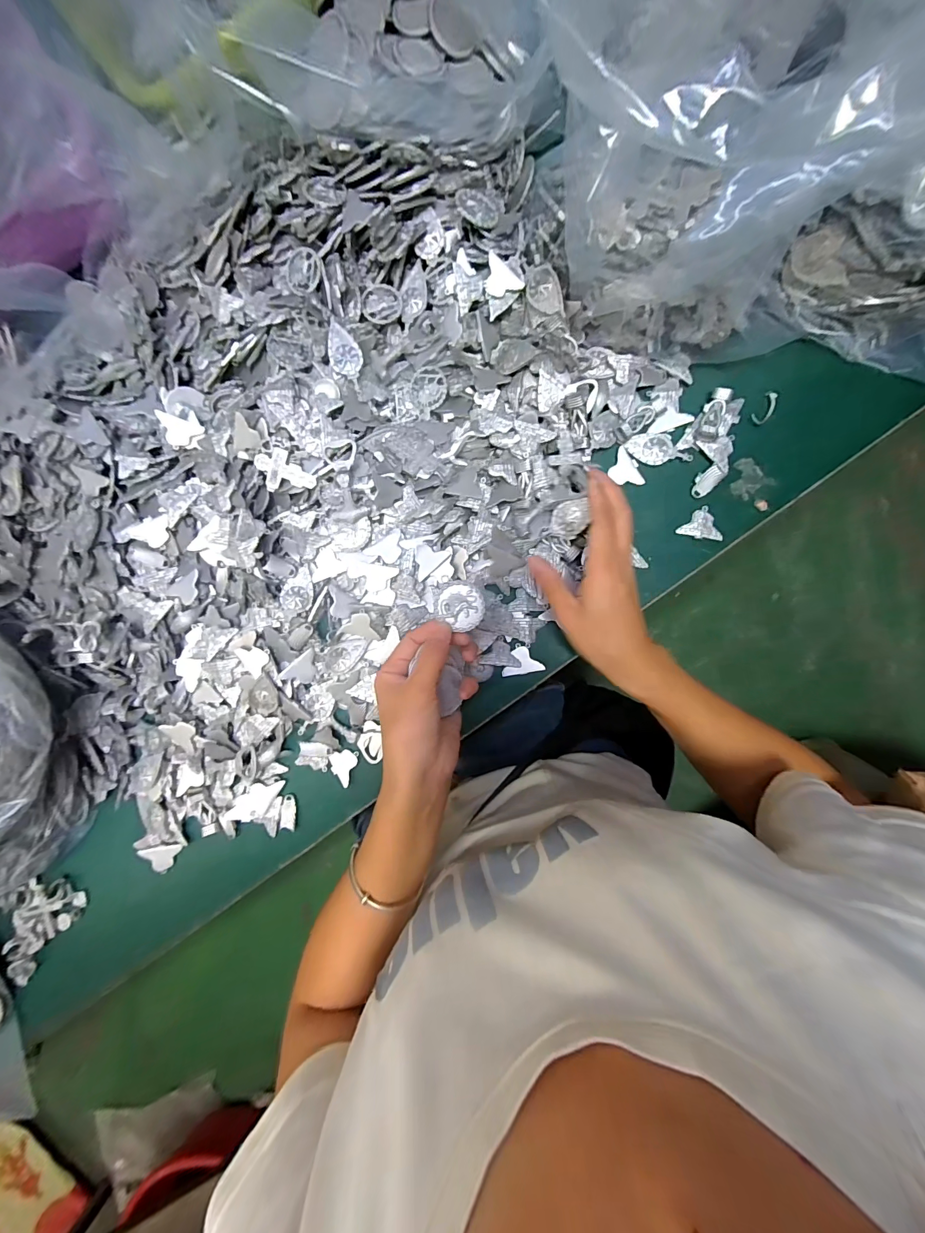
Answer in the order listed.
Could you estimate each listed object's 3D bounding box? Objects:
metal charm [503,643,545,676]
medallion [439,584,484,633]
[{"bbox_3d":[0.051,0.037,0.358,0.036,0.004,0.026,-12,83,14],"label":"metal charm"},{"bbox_3d":[0.000,-0.007,0.301,0.034,0.004,0.031,0,94,1],"label":"medallion"}]

